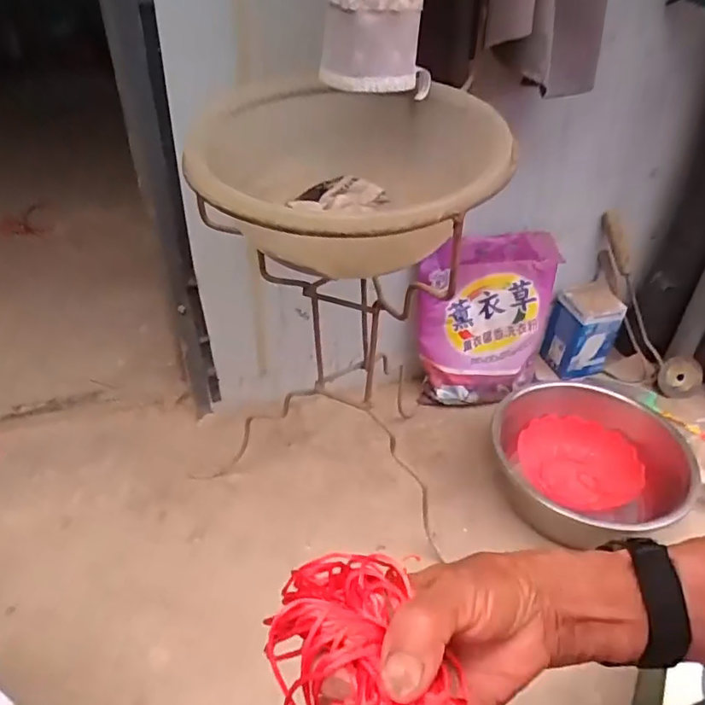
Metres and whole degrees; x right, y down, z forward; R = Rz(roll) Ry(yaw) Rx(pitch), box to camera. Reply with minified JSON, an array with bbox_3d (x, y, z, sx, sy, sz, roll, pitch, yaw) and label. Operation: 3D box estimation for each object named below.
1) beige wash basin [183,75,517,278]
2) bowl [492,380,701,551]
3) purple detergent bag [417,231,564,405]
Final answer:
[{"bbox_3d":[-0.028,-0.197,0.629,0.360,0.133,0.324,14,38,16],"label":"beige wash basin"},{"bbox_3d":[0.395,0.203,0.952,0.310,0.151,0.310,1,36,-1],"label":"bowl"},{"bbox_3d":[0.258,-0.056,1.075,0.268,0.338,0.074,-3,21,-6],"label":"purple detergent bag"}]

